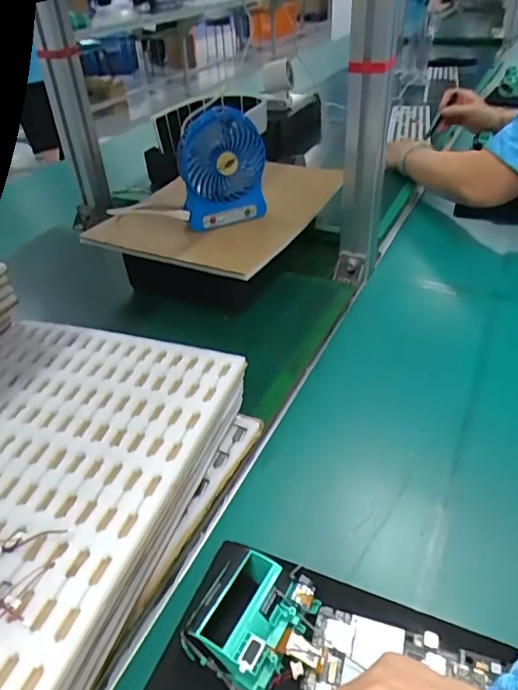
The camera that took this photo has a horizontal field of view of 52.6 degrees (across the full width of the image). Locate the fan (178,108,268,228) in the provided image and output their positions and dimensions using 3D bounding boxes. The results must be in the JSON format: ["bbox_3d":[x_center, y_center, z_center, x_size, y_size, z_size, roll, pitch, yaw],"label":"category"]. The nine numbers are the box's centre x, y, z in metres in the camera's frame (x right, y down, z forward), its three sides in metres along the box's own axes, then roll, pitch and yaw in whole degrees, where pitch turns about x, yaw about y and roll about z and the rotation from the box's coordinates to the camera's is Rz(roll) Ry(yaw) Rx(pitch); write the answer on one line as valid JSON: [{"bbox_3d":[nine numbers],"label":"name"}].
[{"bbox_3d":[-0.046,-0.214,0.653,0.108,0.139,0.035,-22,40,-23],"label":"fan"}]

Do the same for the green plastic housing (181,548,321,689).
[{"bbox_3d":[-0.005,0.168,0.323,0.057,0.034,0.070,18,42,26],"label":"green plastic housing"}]

